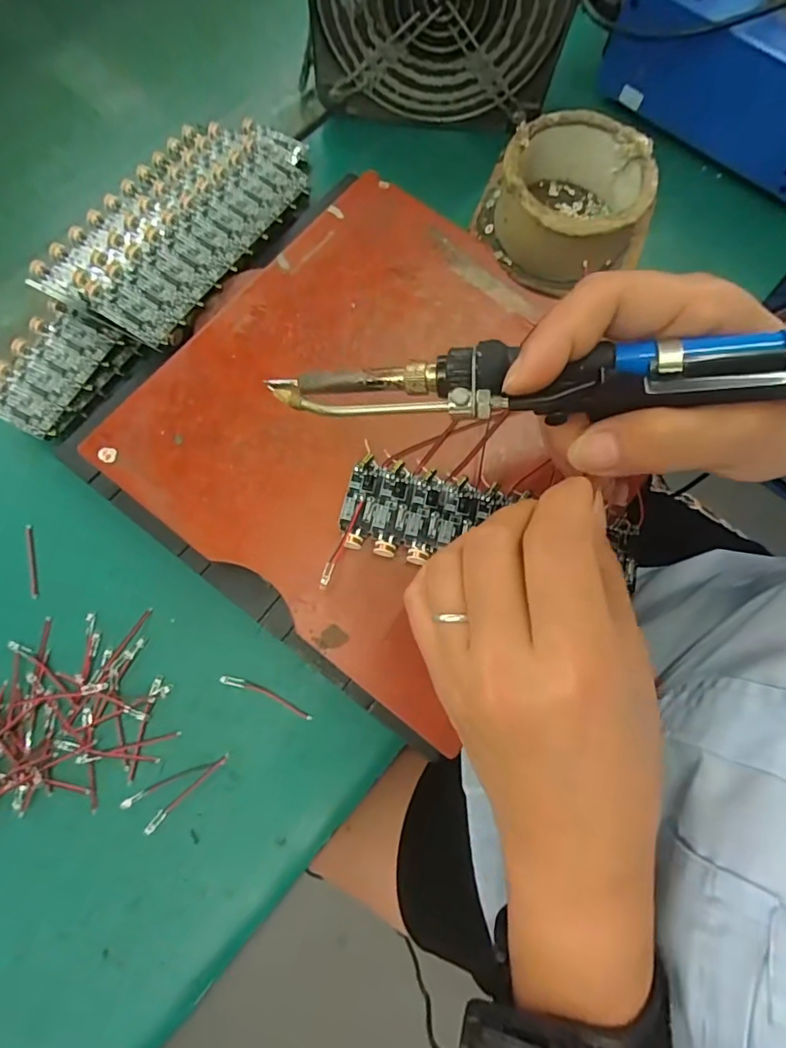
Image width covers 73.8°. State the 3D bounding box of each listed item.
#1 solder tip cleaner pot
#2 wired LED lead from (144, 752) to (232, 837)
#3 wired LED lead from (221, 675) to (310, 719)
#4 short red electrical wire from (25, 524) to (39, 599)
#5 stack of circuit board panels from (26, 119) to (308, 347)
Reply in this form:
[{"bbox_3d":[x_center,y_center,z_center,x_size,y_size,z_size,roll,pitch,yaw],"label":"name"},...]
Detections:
[{"bbox_3d":[0.106,-0.199,0.323,0.094,0.049,0.087,0,73,0],"label":"solder tip cleaner pot"},{"bbox_3d":[-0.099,0.129,0.251,0.048,0.004,0.005,-42,80,-12],"label":"wired LED lead"},{"bbox_3d":[-0.064,0.086,0.262,0.050,0.004,0.006,22,75,4],"label":"wired LED lead"},{"bbox_3d":[-0.191,0.019,0.276,0.005,0.004,0.040,-13,75,-5],"label":"short red electrical wire"},{"bbox_3d":[-0.121,-0.184,0.312,0.094,0.049,0.181,27,75,8],"label":"stack of circuit board panels"}]

